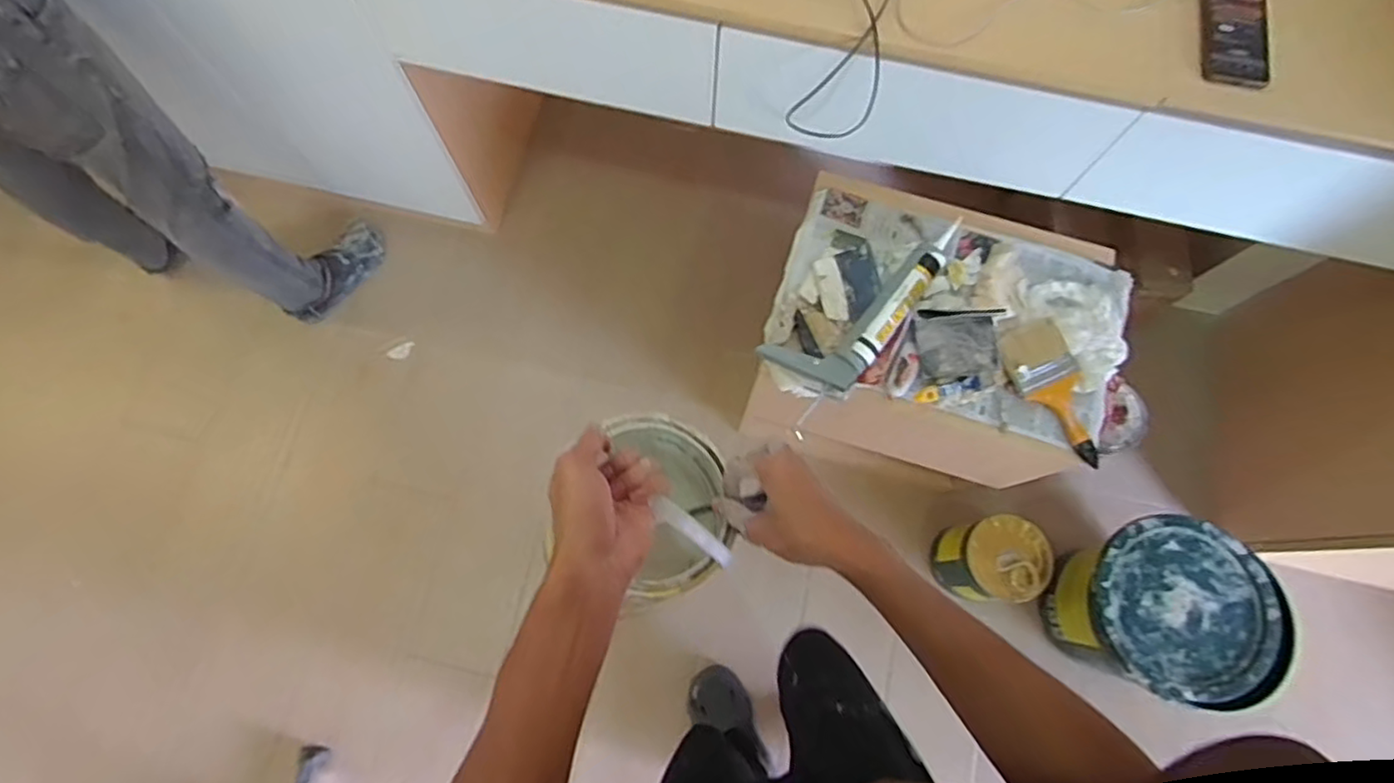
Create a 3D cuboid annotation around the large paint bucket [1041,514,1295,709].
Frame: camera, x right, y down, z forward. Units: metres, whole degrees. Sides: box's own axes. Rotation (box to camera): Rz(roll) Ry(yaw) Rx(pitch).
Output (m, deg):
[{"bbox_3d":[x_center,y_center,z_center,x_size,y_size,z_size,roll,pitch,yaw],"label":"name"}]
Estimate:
[{"bbox_3d":[0.804,0.385,1.203,0.280,0.285,0.276,15,75,4],"label":"large paint bucket"}]

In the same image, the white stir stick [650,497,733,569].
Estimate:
[{"bbox_3d":[0.001,0.115,0.529,0.015,0.112,0.004,-49,41,-6],"label":"white stir stick"}]

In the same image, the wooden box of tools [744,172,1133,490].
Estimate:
[{"bbox_3d":[0.409,-0.070,1.239,0.558,0.538,0.364,10,75,2],"label":"wooden box of tools"}]

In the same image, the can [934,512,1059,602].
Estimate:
[{"bbox_3d":[0.573,0.332,1.305,0.157,0.182,0.156,0,74,0],"label":"can"}]

